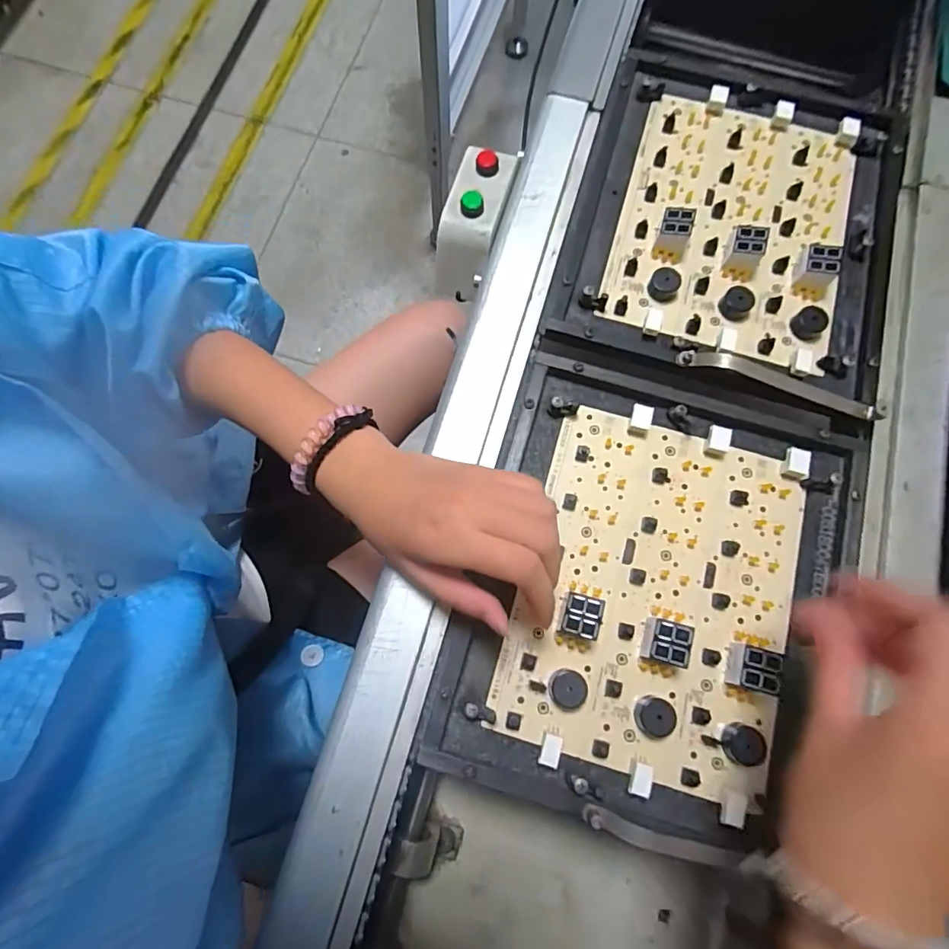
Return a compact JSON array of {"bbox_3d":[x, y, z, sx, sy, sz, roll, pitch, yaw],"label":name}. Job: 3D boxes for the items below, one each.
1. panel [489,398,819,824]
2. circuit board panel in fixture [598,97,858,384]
[{"bbox_3d":[0.115,0.070,0.321,0.165,0.021,0.218,15,76,4],"label":"panel"},{"bbox_3d":[0.198,-0.191,0.388,0.165,0.023,0.213,16,76,5],"label":"circuit board panel in fixture"}]

